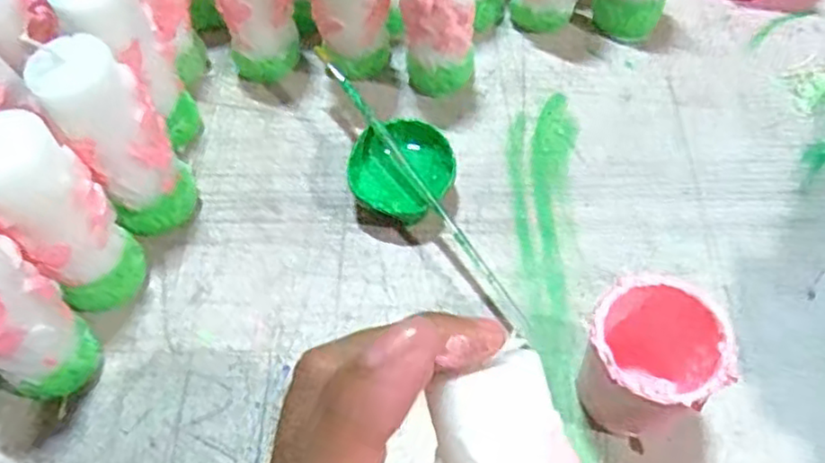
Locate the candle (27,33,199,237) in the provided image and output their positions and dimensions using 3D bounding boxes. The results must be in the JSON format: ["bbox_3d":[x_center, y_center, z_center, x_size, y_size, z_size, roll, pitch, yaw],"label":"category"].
[{"bbox_3d":[-0.136,-0.040,0.328,0.040,0.105,0.041,-34,64,-16],"label":"candle"}]

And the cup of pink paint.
[{"bbox_3d":[0.092,0.060,0.280,0.052,0.067,0.062,21,63,14],"label":"cup of pink paint"}]

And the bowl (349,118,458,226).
[{"bbox_3d":[-0.005,-0.029,0.362,0.051,0.028,0.056,-1,60,2],"label":"bowl"}]

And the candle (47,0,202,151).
[{"bbox_3d":[-0.142,-0.082,0.351,0.035,0.110,0.042,7,60,6],"label":"candle"}]

